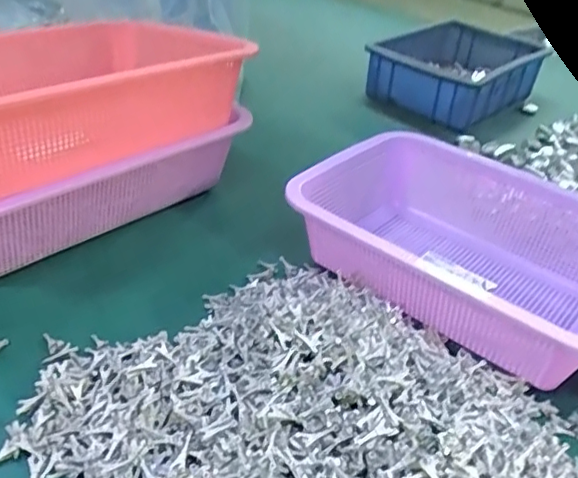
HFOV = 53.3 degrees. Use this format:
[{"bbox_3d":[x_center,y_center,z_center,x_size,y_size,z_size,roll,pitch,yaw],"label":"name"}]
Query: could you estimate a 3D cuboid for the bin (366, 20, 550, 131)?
[{"bbox_3d":[0.251,-0.253,0.847,0.174,0.064,0.255,30,42,29],"label":"bin"}]

